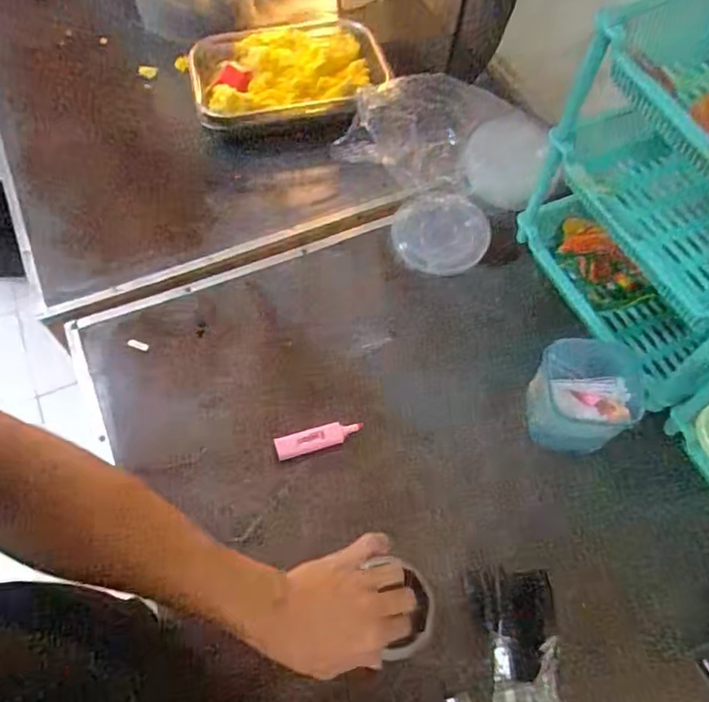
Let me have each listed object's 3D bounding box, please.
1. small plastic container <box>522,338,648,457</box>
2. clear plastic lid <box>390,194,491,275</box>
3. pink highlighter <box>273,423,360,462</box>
[{"bbox_3d":[0.256,0.052,0.654,0.109,0.085,0.109,19,61,9],"label":"small plastic container"},{"bbox_3d":[0.119,-0.164,0.822,0.131,0.009,0.117,12,79,13],"label":"clear plastic lid"},{"bbox_3d":[-0.040,0.100,0.670,0.099,0.009,0.026,-12,61,-9],"label":"pink highlighter"}]

